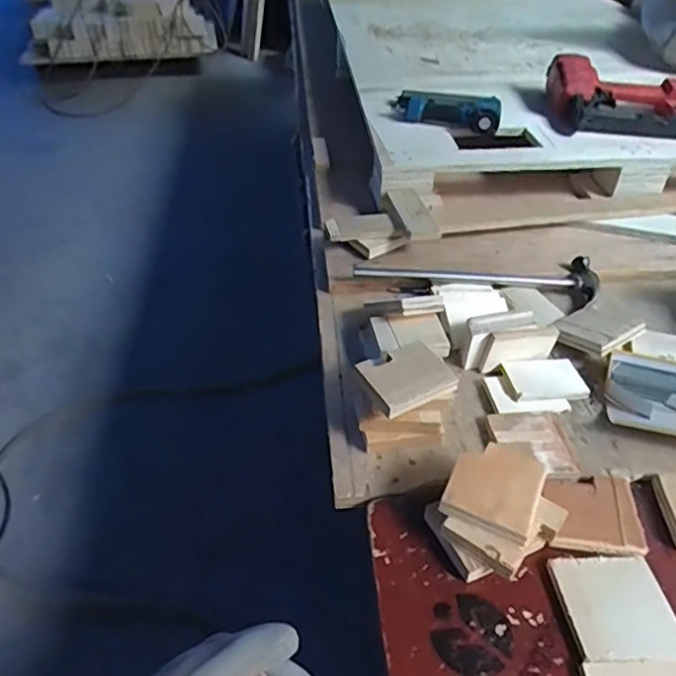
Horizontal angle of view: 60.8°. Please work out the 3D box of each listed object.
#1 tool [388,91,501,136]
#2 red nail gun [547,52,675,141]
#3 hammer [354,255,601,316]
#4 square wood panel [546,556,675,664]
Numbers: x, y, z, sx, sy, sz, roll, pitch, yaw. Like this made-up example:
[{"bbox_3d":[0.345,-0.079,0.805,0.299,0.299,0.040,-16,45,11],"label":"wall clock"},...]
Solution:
[{"bbox_3d":[0.200,-0.439,1.093,0.228,0.048,0.096,19,45,19],"label":"tool"},{"bbox_3d":[0.566,-0.443,1.083,0.331,0.075,0.206,10,43,10],"label":"red nail gun"},{"bbox_3d":[0.207,-0.077,0.841,0.354,0.027,0.094,-1,42,-3],"label":"hammer"},{"bbox_3d":[0.247,0.240,0.513,0.092,0.009,0.091,-1,42,-3],"label":"square wood panel"}]

